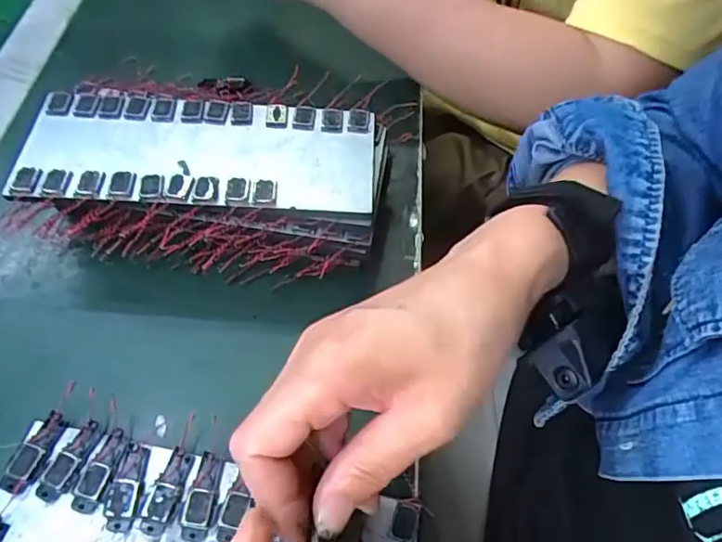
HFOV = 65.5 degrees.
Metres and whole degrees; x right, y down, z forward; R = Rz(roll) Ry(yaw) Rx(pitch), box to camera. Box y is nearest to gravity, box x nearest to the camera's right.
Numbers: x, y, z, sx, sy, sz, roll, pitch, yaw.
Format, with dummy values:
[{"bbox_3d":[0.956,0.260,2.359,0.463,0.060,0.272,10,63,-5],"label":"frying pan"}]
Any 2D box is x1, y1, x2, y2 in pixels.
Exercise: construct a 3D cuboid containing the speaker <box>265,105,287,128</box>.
[{"bbox_3d":[-0.051,-0.094,0.342,0.012,0.007,0.015,5,58,-6],"label":"speaker"}]

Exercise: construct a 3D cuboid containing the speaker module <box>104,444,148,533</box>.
[{"bbox_3d":[-0.113,0.104,0.272,0.015,0.004,0.039,6,57,-1],"label":"speaker module"}]

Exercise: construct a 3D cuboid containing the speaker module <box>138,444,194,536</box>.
[{"bbox_3d":[-0.094,0.107,0.274,0.014,0.007,0.039,14,57,5],"label":"speaker module"}]

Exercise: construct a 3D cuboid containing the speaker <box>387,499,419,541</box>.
[{"bbox_3d":[0.021,0.120,0.270,0.014,0.004,0.018,12,57,3],"label":"speaker"}]

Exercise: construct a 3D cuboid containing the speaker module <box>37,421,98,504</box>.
[{"bbox_3d":[-0.144,0.093,0.279,0.015,0.004,0.040,19,57,8],"label":"speaker module"}]

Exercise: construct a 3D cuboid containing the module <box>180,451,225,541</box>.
[{"bbox_3d":[-0.077,0.109,0.273,0.015,0.007,0.041,5,57,-1],"label":"module"}]

